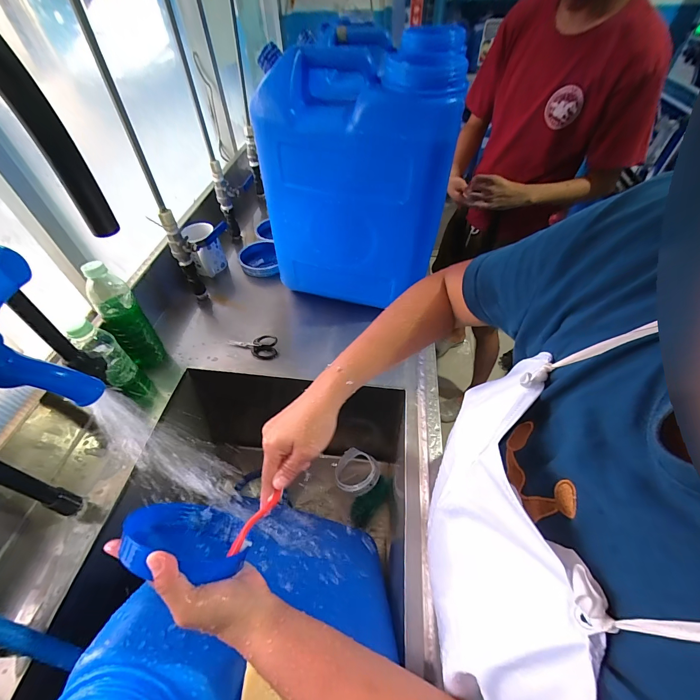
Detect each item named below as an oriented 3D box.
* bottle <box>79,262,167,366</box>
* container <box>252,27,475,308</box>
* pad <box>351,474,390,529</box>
[{"bbox_3d":[-0.403,-0.053,0.588,0.067,0.198,0.070,-31,56,-22],"label":"bottle"},{"bbox_3d":[0.041,-0.358,0.667,0.312,0.386,0.336,13,52,12],"label":"container"},{"bbox_3d":[0.049,0.370,0.807,0.056,0.008,0.129,38,69,19],"label":"pad"}]

